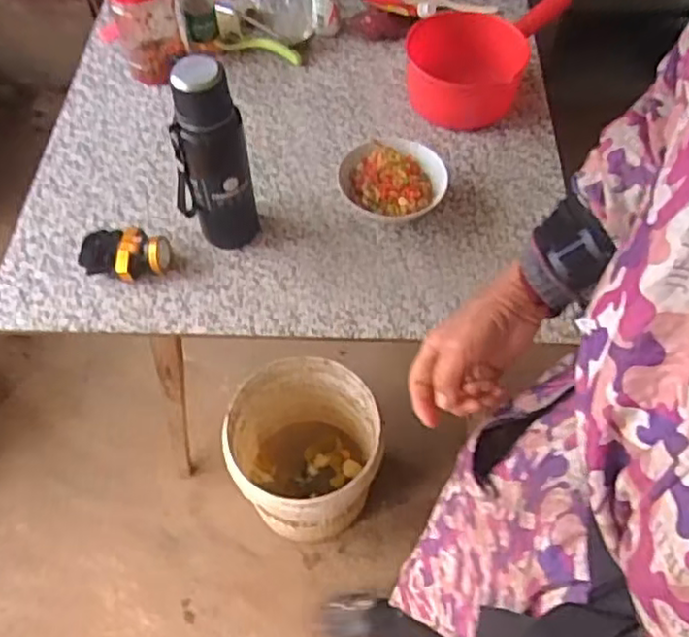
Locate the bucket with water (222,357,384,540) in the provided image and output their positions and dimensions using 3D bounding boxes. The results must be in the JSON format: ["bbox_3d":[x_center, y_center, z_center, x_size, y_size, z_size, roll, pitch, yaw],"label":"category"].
[{"bbox_3d":[-0.074,0.269,1.287,0.266,0.306,0.278,1,59,-2],"label":"bucket with water"}]

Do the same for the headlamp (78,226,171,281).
[{"bbox_3d":[-0.297,-0.087,0.896,0.118,0.049,0.059,12,59,4],"label":"headlamp"}]

